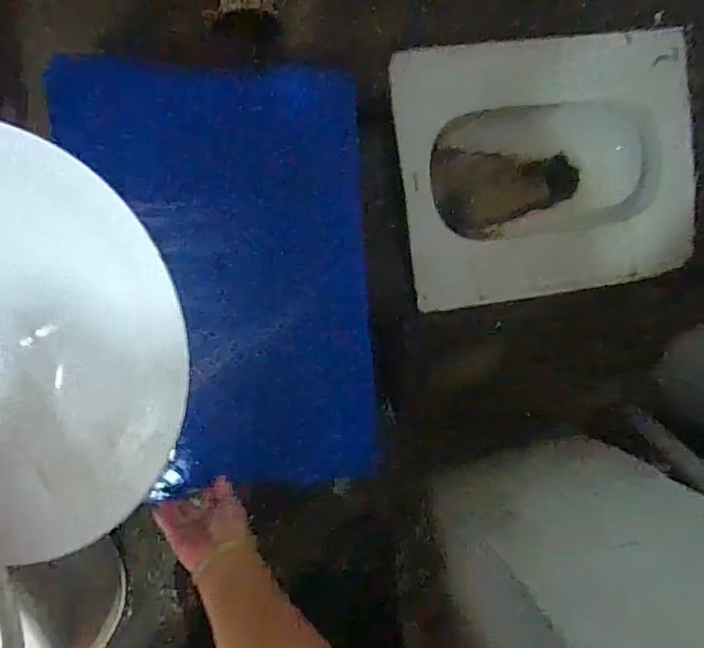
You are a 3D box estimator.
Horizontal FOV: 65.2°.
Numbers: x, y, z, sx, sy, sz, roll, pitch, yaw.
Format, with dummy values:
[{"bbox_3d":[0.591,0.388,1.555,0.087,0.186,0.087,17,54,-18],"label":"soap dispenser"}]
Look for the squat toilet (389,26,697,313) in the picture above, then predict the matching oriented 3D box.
[{"bbox_3d":[0.329,-0.259,0.937,0.509,0.169,0.413,-10,96,-9],"label":"squat toilet"}]

